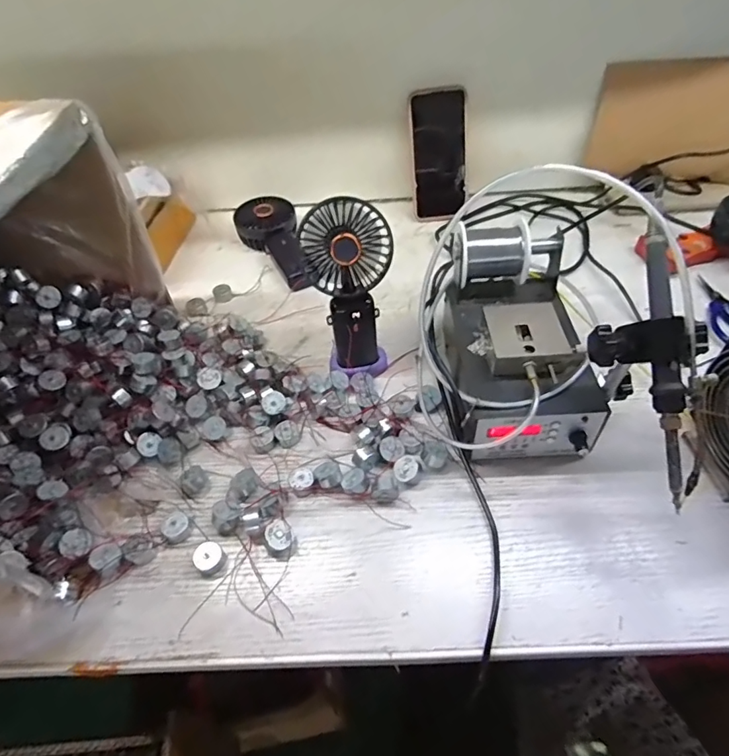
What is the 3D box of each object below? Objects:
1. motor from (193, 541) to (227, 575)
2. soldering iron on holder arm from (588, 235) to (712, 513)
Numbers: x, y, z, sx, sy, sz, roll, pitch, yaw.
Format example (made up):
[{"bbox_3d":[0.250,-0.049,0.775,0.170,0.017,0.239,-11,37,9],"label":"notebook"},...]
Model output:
[{"bbox_3d":[-0.128,0.148,0.397,0.022,0.015,0.024,-2,50,3],"label":"motor"},{"bbox_3d":[0.209,-0.005,0.348,0.066,0.041,0.180,-5,88,0],"label":"soldering iron on holder arm"}]

